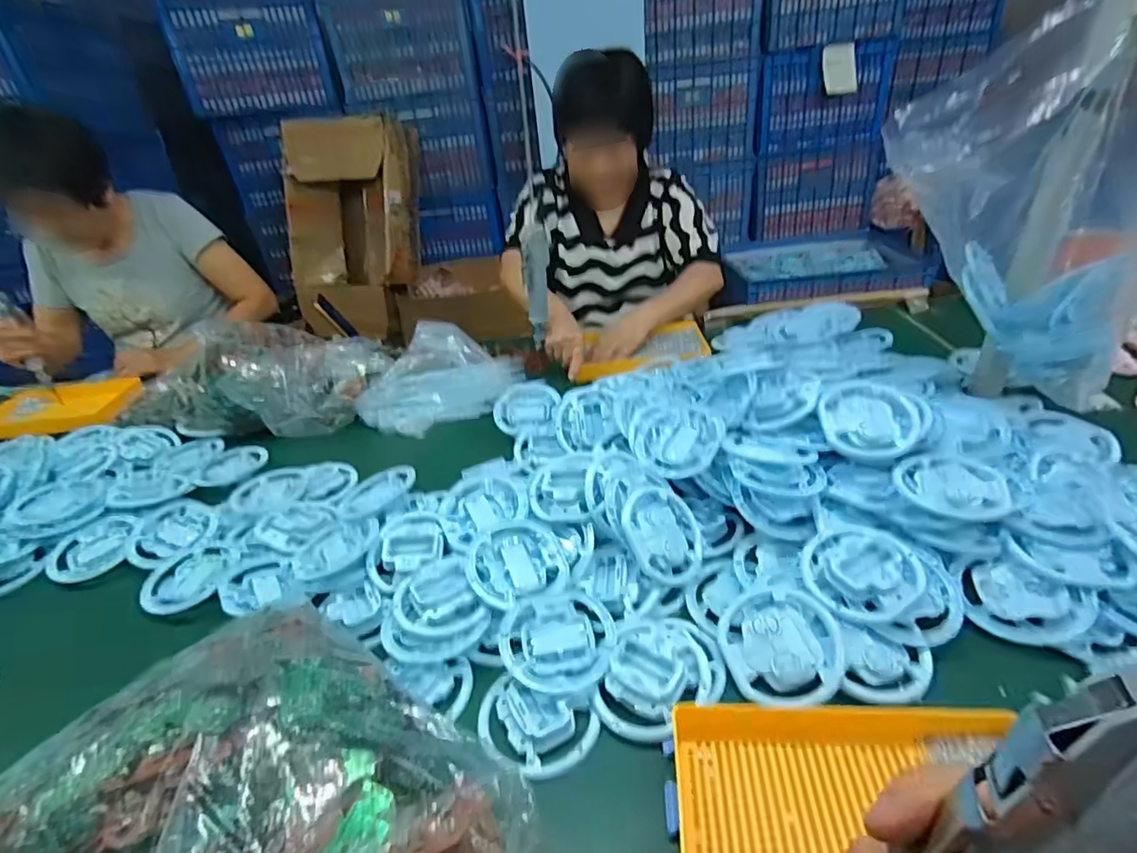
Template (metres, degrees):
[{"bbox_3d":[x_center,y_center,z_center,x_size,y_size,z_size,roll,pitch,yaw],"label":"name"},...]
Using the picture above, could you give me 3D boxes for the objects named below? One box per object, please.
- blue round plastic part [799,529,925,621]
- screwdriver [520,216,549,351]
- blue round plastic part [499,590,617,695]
[{"bbox_3d":[0.270,0.131,0.526,0.099,0.019,0.095,-5,31,3],"label":"blue round plastic part"},{"bbox_3d":[-0.051,-0.245,0.971,0.044,0.202,0.033,-6,31,1],"label":"screwdriver"},{"bbox_3d":[-0.010,0.190,0.520,0.101,0.023,0.097,-4,30,3],"label":"blue round plastic part"}]

